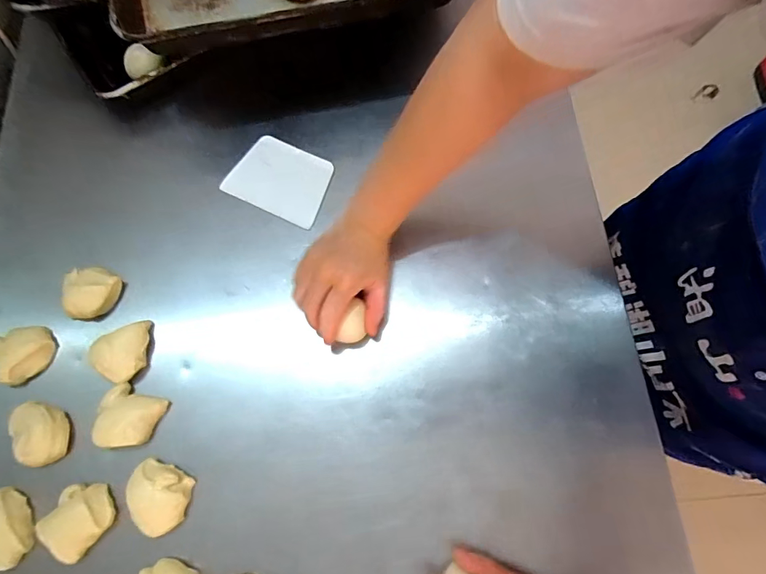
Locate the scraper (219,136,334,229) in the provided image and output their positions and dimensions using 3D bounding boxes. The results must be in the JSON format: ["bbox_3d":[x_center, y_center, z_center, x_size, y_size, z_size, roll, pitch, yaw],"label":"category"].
[{"bbox_3d":[-0.133,-0.141,0.561,0.126,0.007,0.092,25,78,5],"label":"scraper"}]

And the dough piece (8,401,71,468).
[{"bbox_3d":[-0.365,0.156,0.465,0.050,0.029,0.064,-11,72,-2],"label":"dough piece"}]

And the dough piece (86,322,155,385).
[{"bbox_3d":[-0.288,0.071,0.487,0.061,0.033,0.073,38,77,12],"label":"dough piece"}]

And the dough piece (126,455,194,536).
[{"bbox_3d":[-0.228,0.214,0.440,0.059,0.026,0.062,16,74,6],"label":"dough piece"}]

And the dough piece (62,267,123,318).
[{"bbox_3d":[-0.342,0.009,0.512,0.057,0.034,0.057,0,72,2],"label":"dough piece"}]

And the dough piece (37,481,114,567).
[{"bbox_3d":[-0.306,0.233,0.437,0.056,0.028,0.061,0,72,1],"label":"dough piece"}]

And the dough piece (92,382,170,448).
[{"bbox_3d":[-0.275,0.141,0.465,0.063,0.029,0.061,0,72,1],"label":"dough piece"}]

